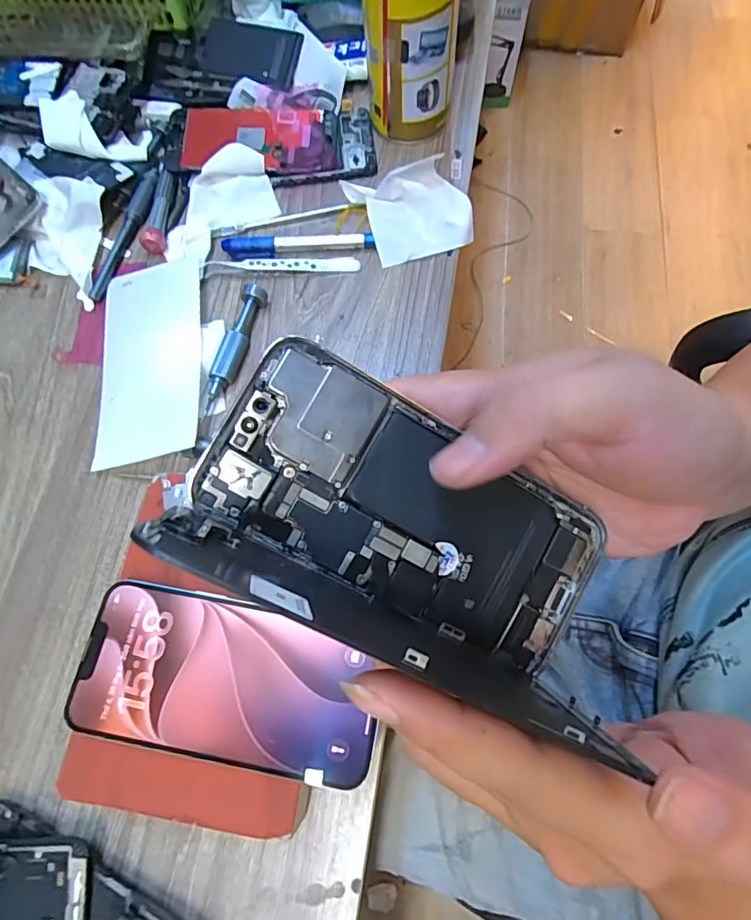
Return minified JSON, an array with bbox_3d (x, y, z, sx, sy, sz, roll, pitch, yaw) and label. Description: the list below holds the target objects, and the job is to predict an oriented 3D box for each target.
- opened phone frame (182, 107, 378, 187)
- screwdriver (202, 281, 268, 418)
[{"bbox_3d":[-0.078,-0.254,0.404,0.151,0.012,0.072,1,72,2],"label":"opened phone frame"},{"bbox_3d":[-0.096,-0.077,0.346,0.017,0.012,0.092,15,73,7],"label":"screwdriver"}]

